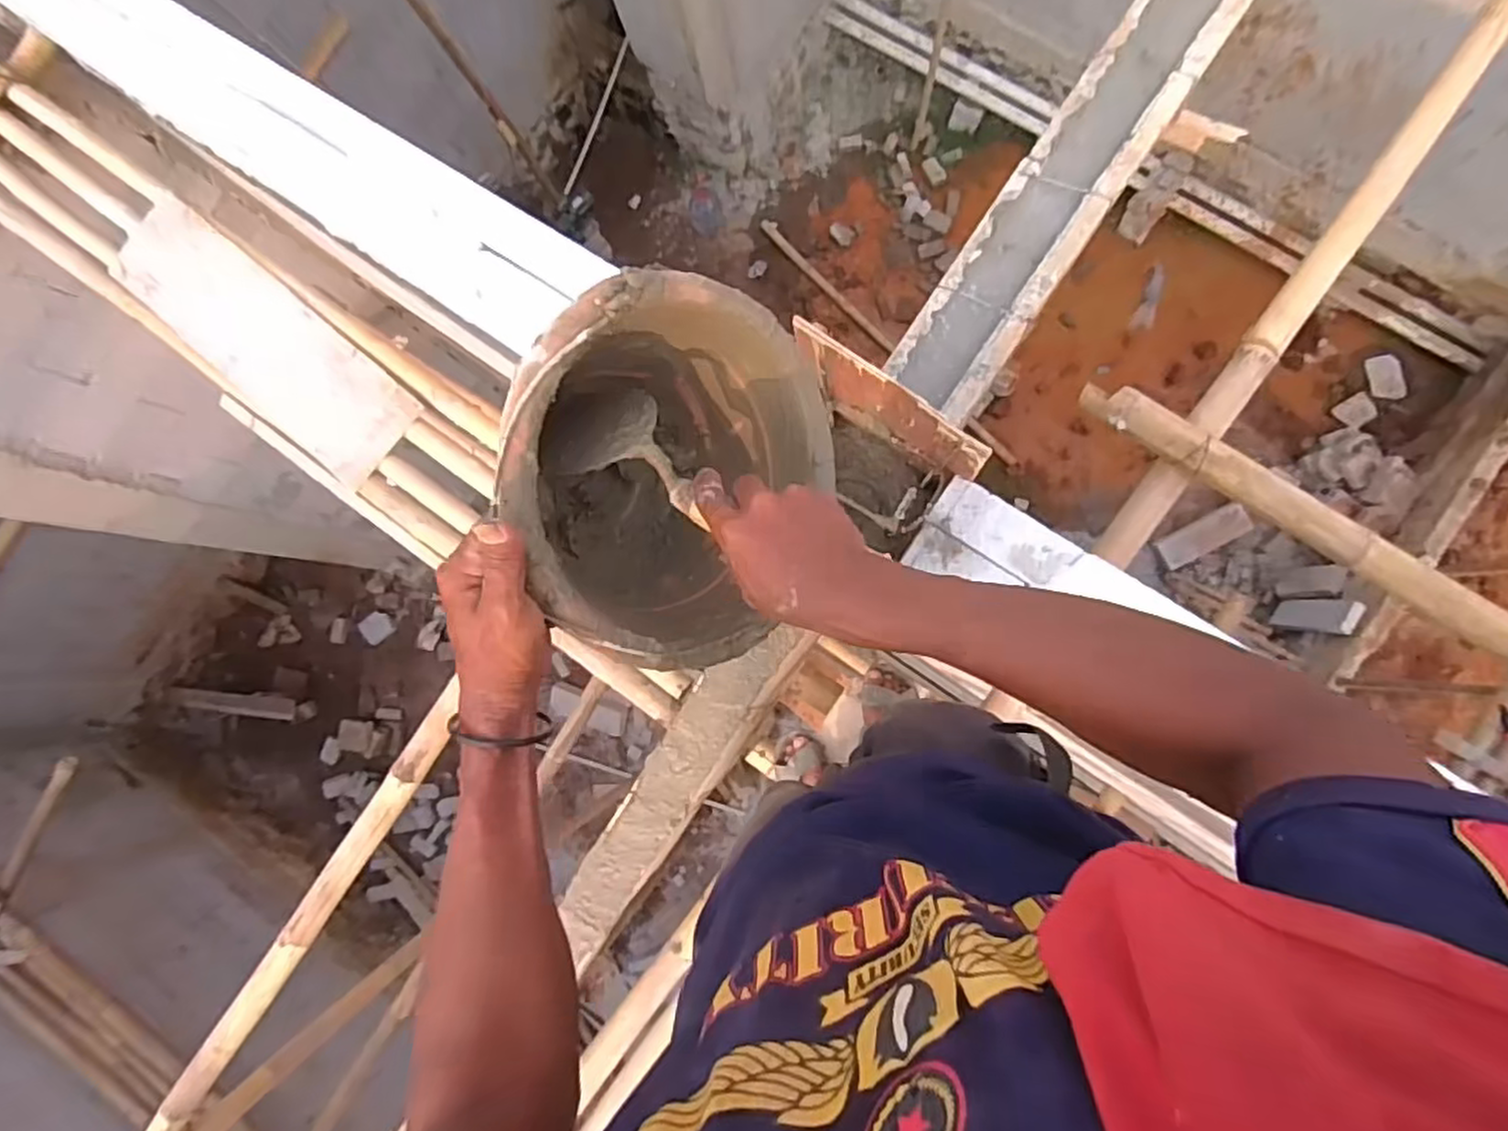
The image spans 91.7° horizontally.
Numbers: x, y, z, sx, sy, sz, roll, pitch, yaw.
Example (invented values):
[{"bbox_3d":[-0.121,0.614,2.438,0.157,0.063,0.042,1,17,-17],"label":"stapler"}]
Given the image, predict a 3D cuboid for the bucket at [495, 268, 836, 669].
[{"bbox_3d":[-0.099,-0.067,0.571,0.247,0.258,0.247,6,98,52],"label":"bucket"}]

